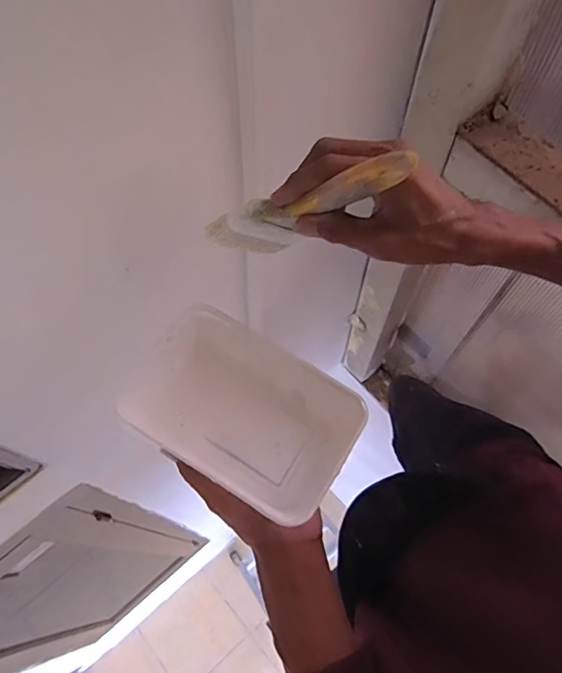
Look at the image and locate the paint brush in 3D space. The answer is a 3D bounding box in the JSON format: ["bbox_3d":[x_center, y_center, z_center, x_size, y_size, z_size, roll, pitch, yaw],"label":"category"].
[{"bbox_3d":[0.016,-0.088,0.359,0.054,0.195,0.021,38,66,-26],"label":"paint brush"}]

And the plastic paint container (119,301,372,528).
[{"bbox_3d":[-0.029,0.058,0.410,0.170,0.046,0.116,29,70,13],"label":"plastic paint container"}]

